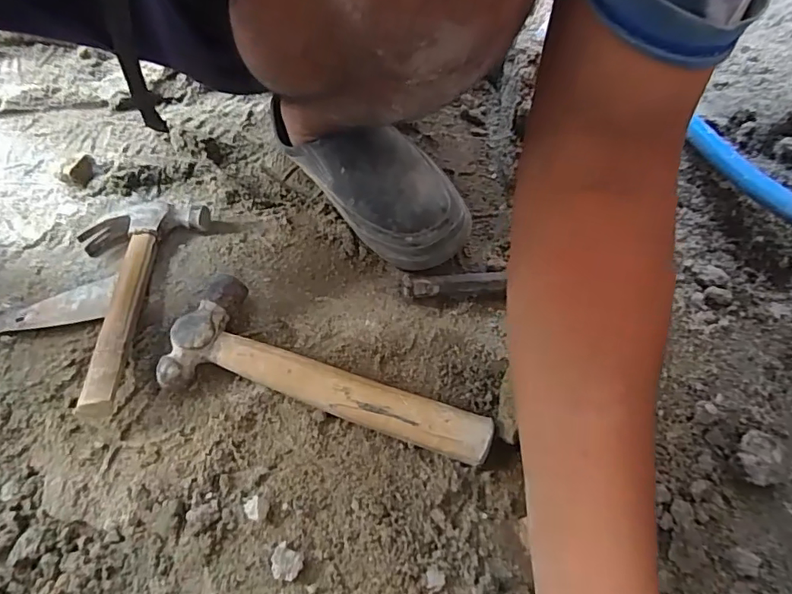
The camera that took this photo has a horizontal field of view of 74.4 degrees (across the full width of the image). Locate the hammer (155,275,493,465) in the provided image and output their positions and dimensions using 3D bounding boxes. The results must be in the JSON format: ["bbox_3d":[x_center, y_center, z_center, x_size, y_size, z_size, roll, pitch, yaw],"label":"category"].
[{"bbox_3d":[-0.050,0.051,0.393,0.245,0.034,0.089,11,57,9],"label":"hammer"}]

